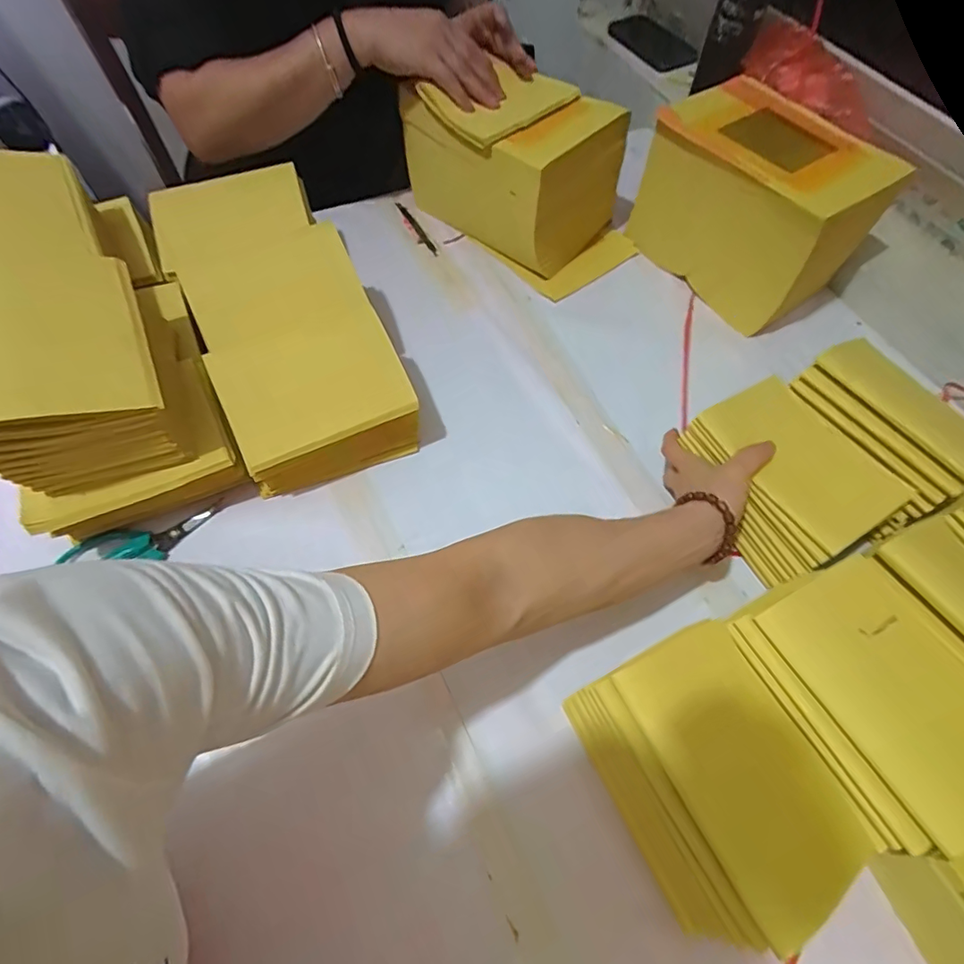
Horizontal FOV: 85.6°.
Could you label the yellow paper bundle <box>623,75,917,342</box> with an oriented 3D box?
[{"bbox_3d":[0.325,-0.337,0.635,0.160,0.164,0.245,-37,70,-20],"label":"yellow paper bundle"}]

